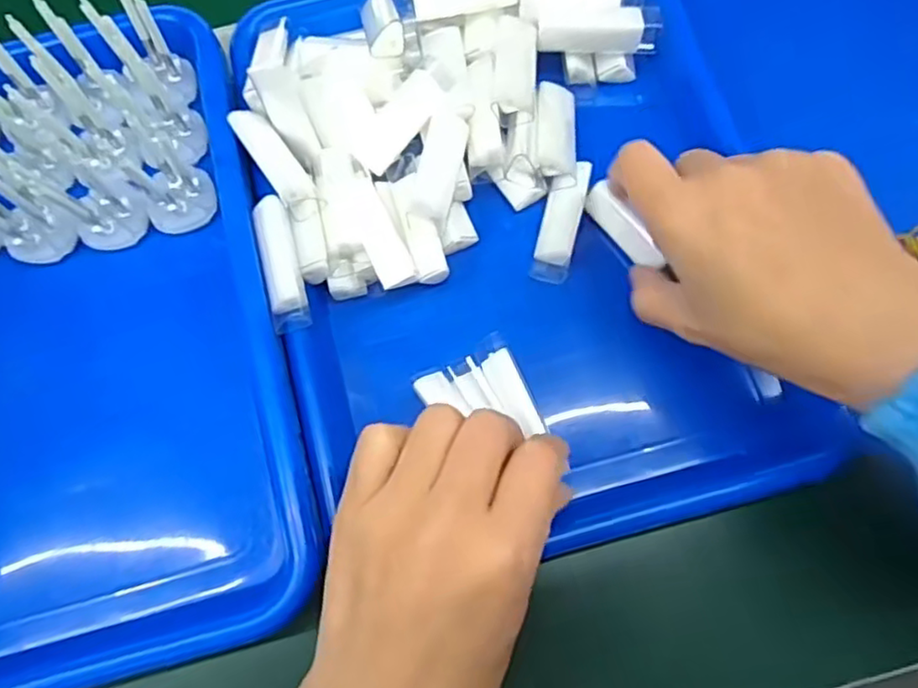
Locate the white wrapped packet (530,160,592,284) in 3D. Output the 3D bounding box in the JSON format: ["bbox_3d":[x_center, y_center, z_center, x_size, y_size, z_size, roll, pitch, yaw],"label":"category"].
[{"bbox_3d":[0.054,-0.064,0.343,0.021,0.008,0.064,17,89,7],"label":"white wrapped packet"}]

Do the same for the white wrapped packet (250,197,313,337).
[{"bbox_3d":[-0.088,-0.039,0.323,0.017,0.017,0.065,-15,73,-3],"label":"white wrapped packet"}]

